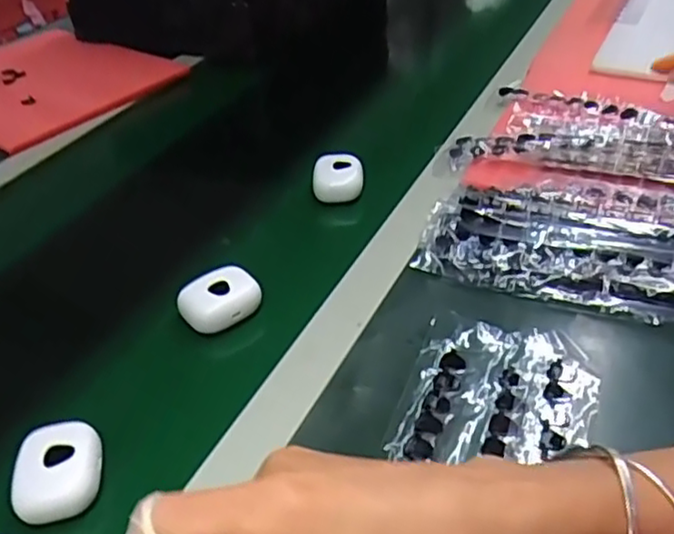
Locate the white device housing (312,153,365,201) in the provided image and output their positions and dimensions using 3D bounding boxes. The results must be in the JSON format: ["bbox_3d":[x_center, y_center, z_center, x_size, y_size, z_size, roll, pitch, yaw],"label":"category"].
[{"bbox_3d":[0.001,-0.086,0.611,0.047,0.022,0.051,-1,39,3],"label":"white device housing"}]

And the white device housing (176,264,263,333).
[{"bbox_3d":[-0.087,0.024,0.490,0.057,0.024,0.039,-27,45,-27],"label":"white device housing"}]

